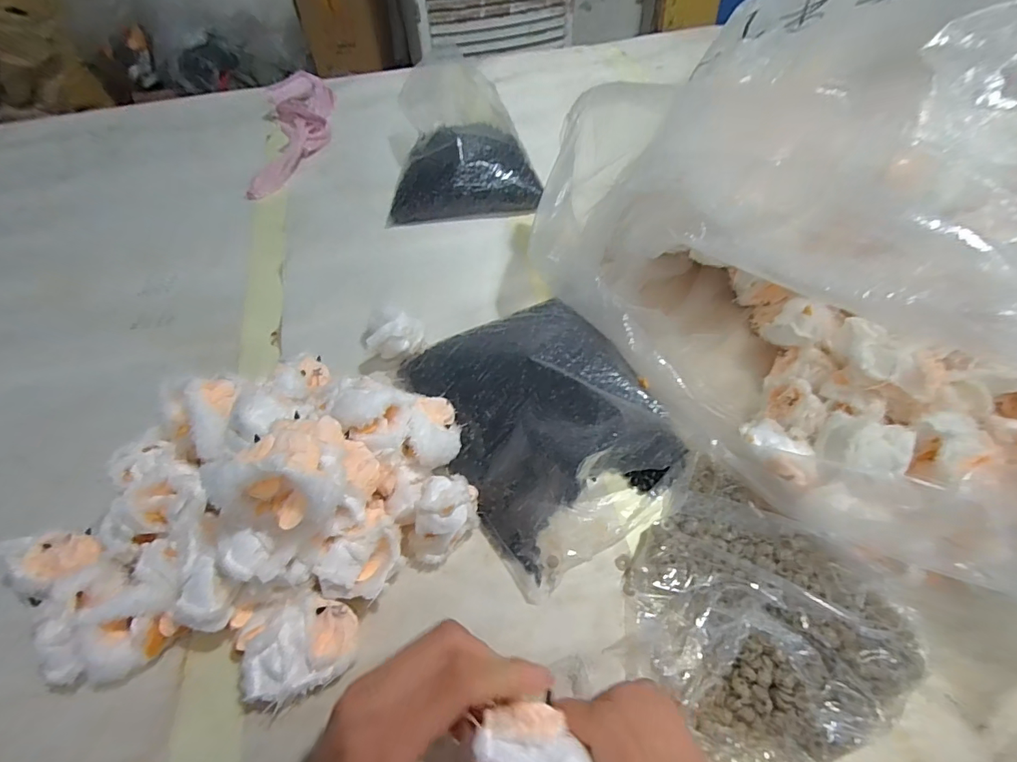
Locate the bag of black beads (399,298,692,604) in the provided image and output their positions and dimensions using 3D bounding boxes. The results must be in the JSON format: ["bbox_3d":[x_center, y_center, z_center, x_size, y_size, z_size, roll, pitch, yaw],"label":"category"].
[{"bbox_3d":[0.027,0.018,0.381,0.170,0.059,0.229,-25,57,-15],"label":"bag of black beads"}]

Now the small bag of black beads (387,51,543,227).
[{"bbox_3d":[-0.067,-0.322,0.614,0.190,0.112,0.229,-5,54,-1],"label":"small bag of black beads"}]

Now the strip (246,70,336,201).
[{"bbox_3d":[-0.321,-0.380,0.700,0.097,0.043,0.294,-7,54,-3],"label":"strip"}]

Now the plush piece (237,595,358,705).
[{"bbox_3d":[-0.128,0.166,0.290,0.065,0.034,0.050,-22,56,-13],"label":"plush piece"}]

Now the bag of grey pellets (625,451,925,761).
[{"bbox_3d":[0.152,0.146,0.298,0.142,0.031,0.160,-36,60,-22],"label":"bag of grey pellets"}]

